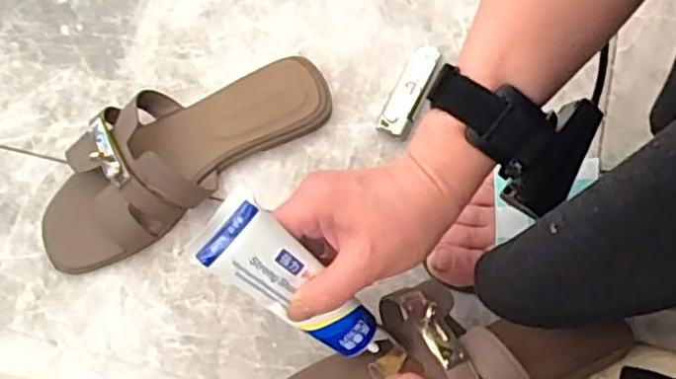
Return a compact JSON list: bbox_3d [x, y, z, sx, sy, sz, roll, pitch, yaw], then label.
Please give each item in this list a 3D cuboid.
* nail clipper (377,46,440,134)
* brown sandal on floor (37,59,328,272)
[{"bbox_3d":[0.056,-0.078,0.491,0.024,0.015,0.075,26,77,9],"label":"nail clipper"},{"bbox_3d":[-0.119,-0.034,0.463,0.236,0.048,0.096,-36,76,-8],"label":"brown sandal on floor"}]

